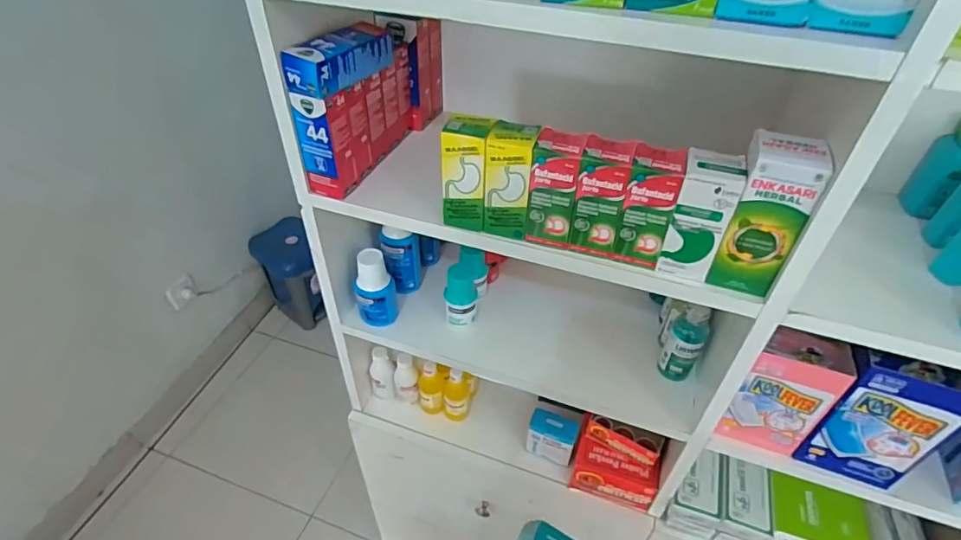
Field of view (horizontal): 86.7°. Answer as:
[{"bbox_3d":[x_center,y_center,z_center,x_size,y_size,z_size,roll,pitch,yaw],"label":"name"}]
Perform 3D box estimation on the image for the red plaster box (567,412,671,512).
[{"bbox_3d":[0.201,0.279,0.747,0.118,0.093,0.077,15,42,14],"label":"red plaster box"}]

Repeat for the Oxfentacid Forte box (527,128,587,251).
[{"bbox_3d":[0.071,-0.075,0.485,0.043,0.102,0.039,12,42,10],"label":"Oxfentacid Forte box"}]

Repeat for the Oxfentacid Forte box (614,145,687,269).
[{"bbox_3d":[0.152,-0.057,0.466,0.043,0.102,0.042,13,42,12],"label":"Oxfentacid Forte box"}]

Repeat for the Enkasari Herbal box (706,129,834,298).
[{"bbox_3d":[0.241,-0.046,0.435,0.057,0.132,0.049,22,45,21],"label":"Enkasari Herbal box"}]

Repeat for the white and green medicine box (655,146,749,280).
[{"bbox_3d":[0.193,-0.047,0.453,0.044,0.108,0.040,15,42,14],"label":"white and green medicine box"}]

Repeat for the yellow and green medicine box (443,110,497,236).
[{"bbox_3d":[-0.011,-0.094,0.501,0.046,0.105,0.040,13,42,11],"label":"yellow and green medicine box"}]

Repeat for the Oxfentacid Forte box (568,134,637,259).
[{"bbox_3d":[0.112,-0.066,0.475,0.044,0.101,0.039,13,42,12],"label":"Oxfentacid Forte box"}]

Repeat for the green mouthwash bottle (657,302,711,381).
[{"bbox_3d":[0.253,0.084,0.625,0.046,0.114,0.039,26,46,25],"label":"green mouthwash bottle"}]

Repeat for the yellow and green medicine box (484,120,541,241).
[{"bbox_3d":[0.029,-0.084,0.490,0.042,0.107,0.034,11,42,10],"label":"yellow and green medicine box"}]

